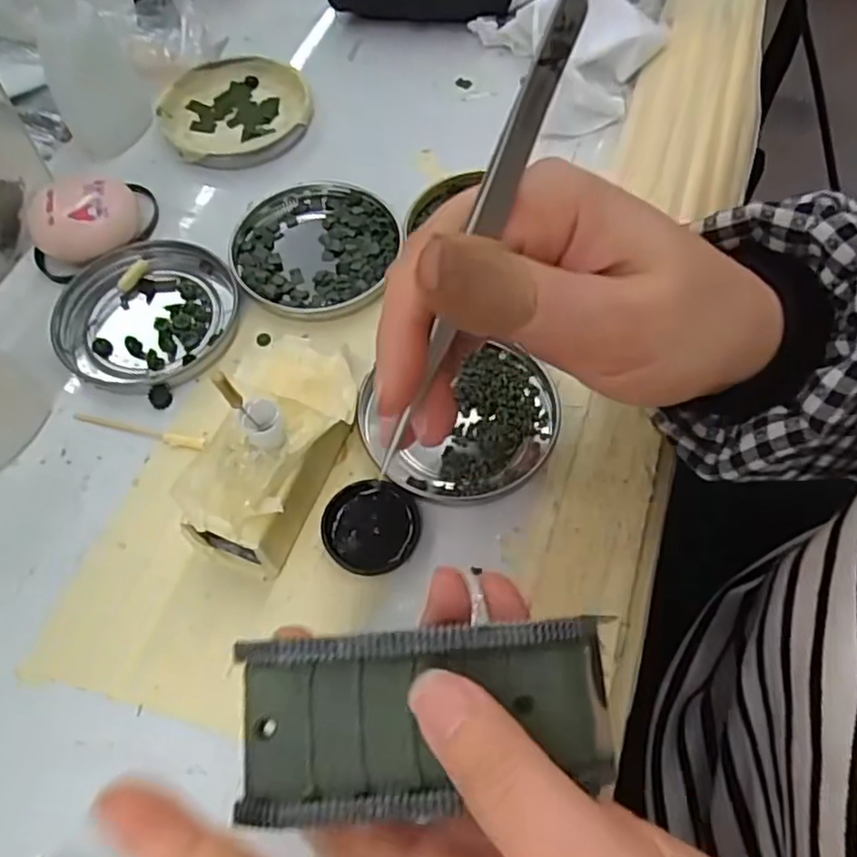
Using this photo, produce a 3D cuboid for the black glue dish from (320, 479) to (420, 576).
[{"bbox_3d":[-0.022,0.037,0.259,0.035,0.005,0.036,0,62,0],"label":"black glue dish"}]

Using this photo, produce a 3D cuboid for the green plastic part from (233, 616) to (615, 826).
[{"bbox_3d":[0.001,0.073,0.175,0.096,0.020,0.041,-6,62,-6],"label":"green plastic part"}]

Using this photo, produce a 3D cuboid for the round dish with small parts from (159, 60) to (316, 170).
[{"bbox_3d":[-0.105,-0.172,0.374,0.078,0.011,0.077,0,62,0],"label":"round dish with small parts"}]

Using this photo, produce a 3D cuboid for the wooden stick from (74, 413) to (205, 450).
[{"bbox_3d":[-0.119,0.001,0.282,0.058,0.004,0.006,12,63,7],"label":"wooden stick"}]

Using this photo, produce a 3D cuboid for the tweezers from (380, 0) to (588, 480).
[{"bbox_3d":[0.011,-0.046,0.181,0.007,0.010,0.129,27,106,14],"label":"tweezers"}]

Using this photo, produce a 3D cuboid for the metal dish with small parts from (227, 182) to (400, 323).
[{"bbox_3d":[-0.053,-0.085,0.324,0.078,0.008,0.078,0,62,0],"label":"metal dish with small parts"}]

